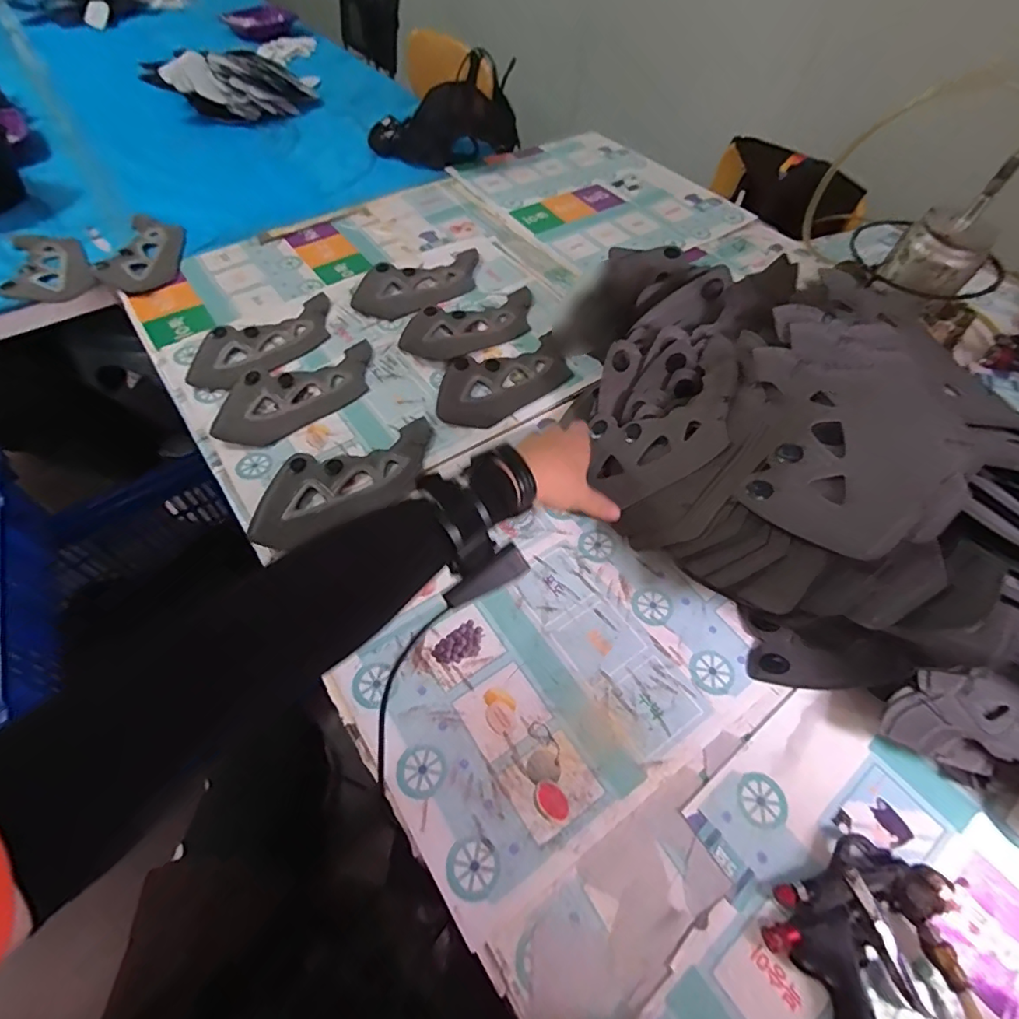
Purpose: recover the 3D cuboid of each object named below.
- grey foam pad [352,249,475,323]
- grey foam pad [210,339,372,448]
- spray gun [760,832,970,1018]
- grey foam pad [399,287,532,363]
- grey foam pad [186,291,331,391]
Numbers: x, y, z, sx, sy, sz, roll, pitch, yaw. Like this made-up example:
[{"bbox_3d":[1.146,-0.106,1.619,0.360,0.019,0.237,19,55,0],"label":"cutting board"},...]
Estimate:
[{"bbox_3d":[-0.135,-0.346,0.795,0.209,0.015,0.132,-18,58,-14],"label":"grey foam pad"},{"bbox_3d":[-0.267,-0.154,0.662,0.223,0.009,0.113,-36,64,-23],"label":"grey foam pad"},{"bbox_3d":[0.222,0.348,0.324,0.112,0.031,0.250,17,57,10],"label":"spray gun"},{"bbox_3d":[-0.051,-0.266,0.743,0.212,0.009,0.116,-19,58,-14],"label":"grey foam pad"},{"bbox_3d":[-0.335,-0.234,0.717,0.222,0.011,0.118,-36,64,-23],"label":"grey foam pad"}]

